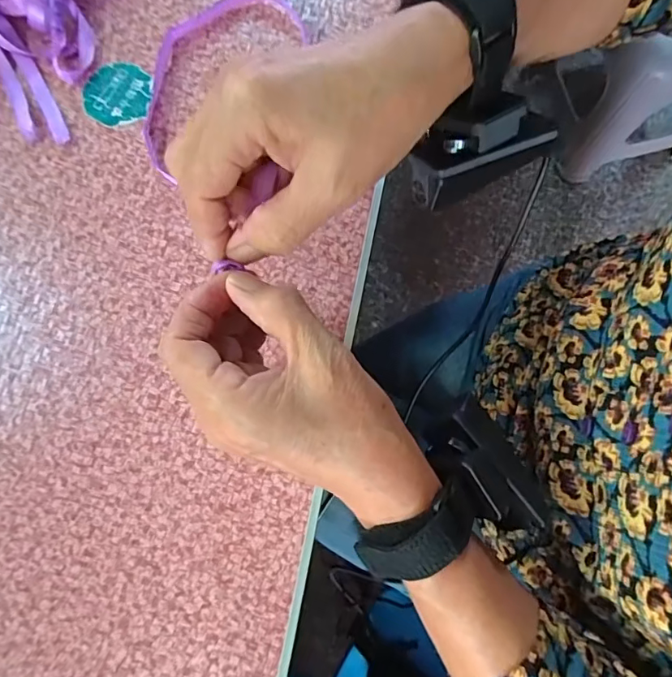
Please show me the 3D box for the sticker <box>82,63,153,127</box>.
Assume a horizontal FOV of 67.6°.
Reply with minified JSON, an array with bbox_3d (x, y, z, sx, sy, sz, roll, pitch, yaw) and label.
[{"bbox_3d":[-0.143,-0.161,0.329,0.043,0.004,0.044,0,80,0],"label":"sticker"}]

